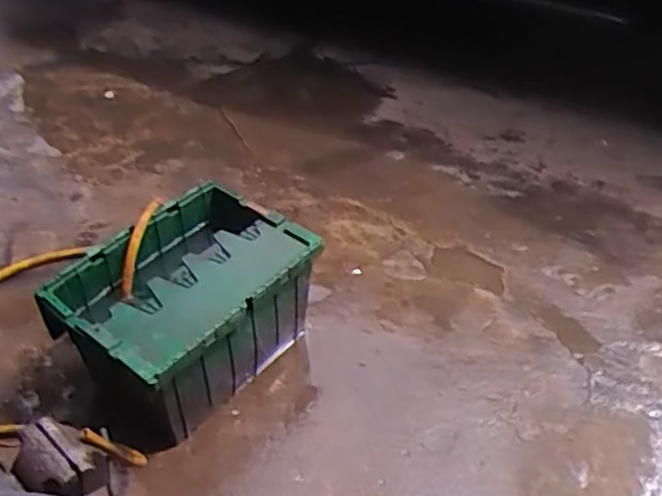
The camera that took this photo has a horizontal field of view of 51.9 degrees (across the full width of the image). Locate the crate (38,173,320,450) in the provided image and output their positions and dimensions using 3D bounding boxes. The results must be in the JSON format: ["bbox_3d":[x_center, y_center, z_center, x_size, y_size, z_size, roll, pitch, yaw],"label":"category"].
[{"bbox_3d":[-0.363,0.145,1.754,0.456,0.326,0.582,29,50,27],"label":"crate"}]

